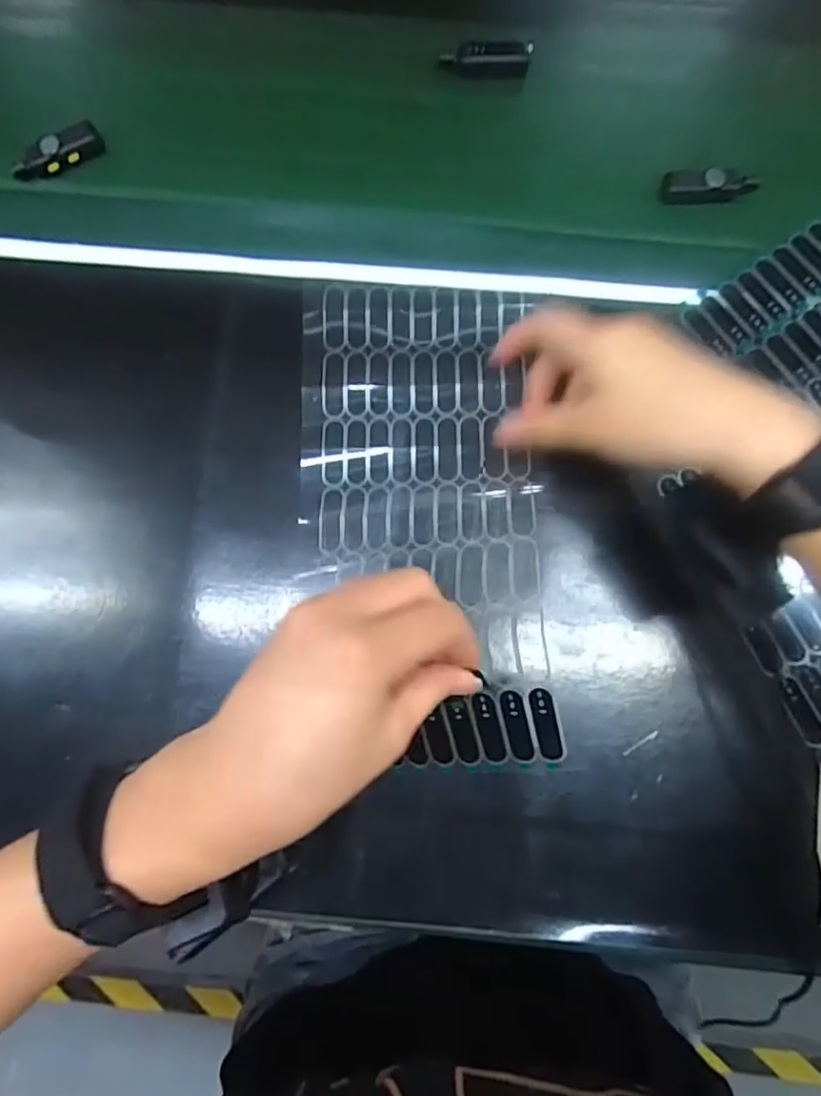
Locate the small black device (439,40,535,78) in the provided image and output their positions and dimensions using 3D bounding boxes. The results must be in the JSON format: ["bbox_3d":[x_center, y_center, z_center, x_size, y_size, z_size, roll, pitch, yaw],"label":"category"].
[{"bbox_3d":[0.049,-0.315,0.375,0.057,0.018,0.012,2,84,2],"label":"small black device"}]

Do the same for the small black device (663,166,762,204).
[{"bbox_3d":[0.187,-0.225,0.361,0.059,0.015,0.014,-5,84,1],"label":"small black device"}]

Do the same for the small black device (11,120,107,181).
[{"bbox_3d":[-0.222,-0.248,0.366,0.057,0.018,0.015,-36,84,-2],"label":"small black device"}]

